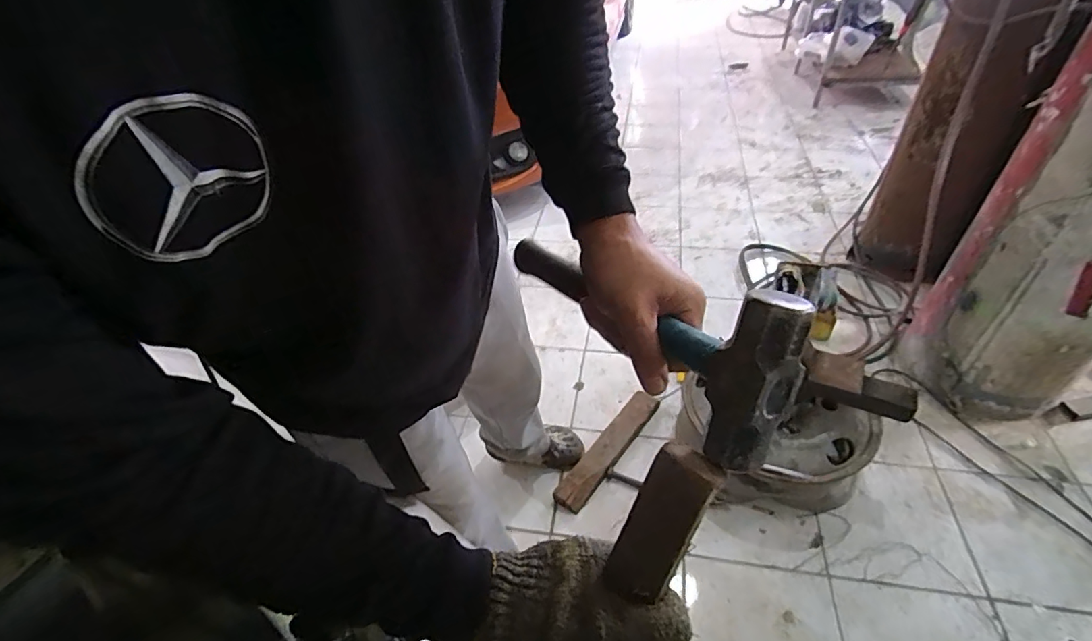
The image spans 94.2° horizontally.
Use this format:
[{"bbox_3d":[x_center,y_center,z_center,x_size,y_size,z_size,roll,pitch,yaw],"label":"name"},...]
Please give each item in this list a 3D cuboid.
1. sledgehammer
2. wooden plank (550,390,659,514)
[{"bbox_3d":[0.054,-0.009,0.403,0.048,0.099,0.306,-21,28,-21],"label":"sledgehammer"},{"bbox_3d":[0.167,0.332,1.340,0.081,0.042,0.404,36,64,17],"label":"wooden plank"}]

